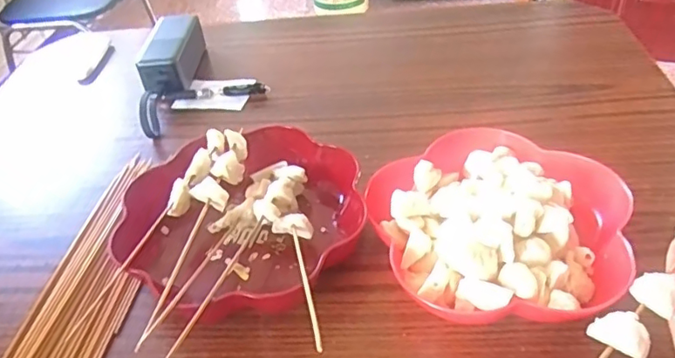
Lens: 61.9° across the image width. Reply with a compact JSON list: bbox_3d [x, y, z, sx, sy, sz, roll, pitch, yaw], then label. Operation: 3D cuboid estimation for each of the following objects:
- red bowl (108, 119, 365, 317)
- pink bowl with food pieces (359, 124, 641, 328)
[{"bbox_3d":[-0.079,0.035,0.485,0.202,0.057,0.189,-36,49,-29],"label":"red bowl"},{"bbox_3d":[0.127,0.033,0.461,0.197,0.053,0.186,-4,41,4],"label":"pink bowl with food pieces"}]

